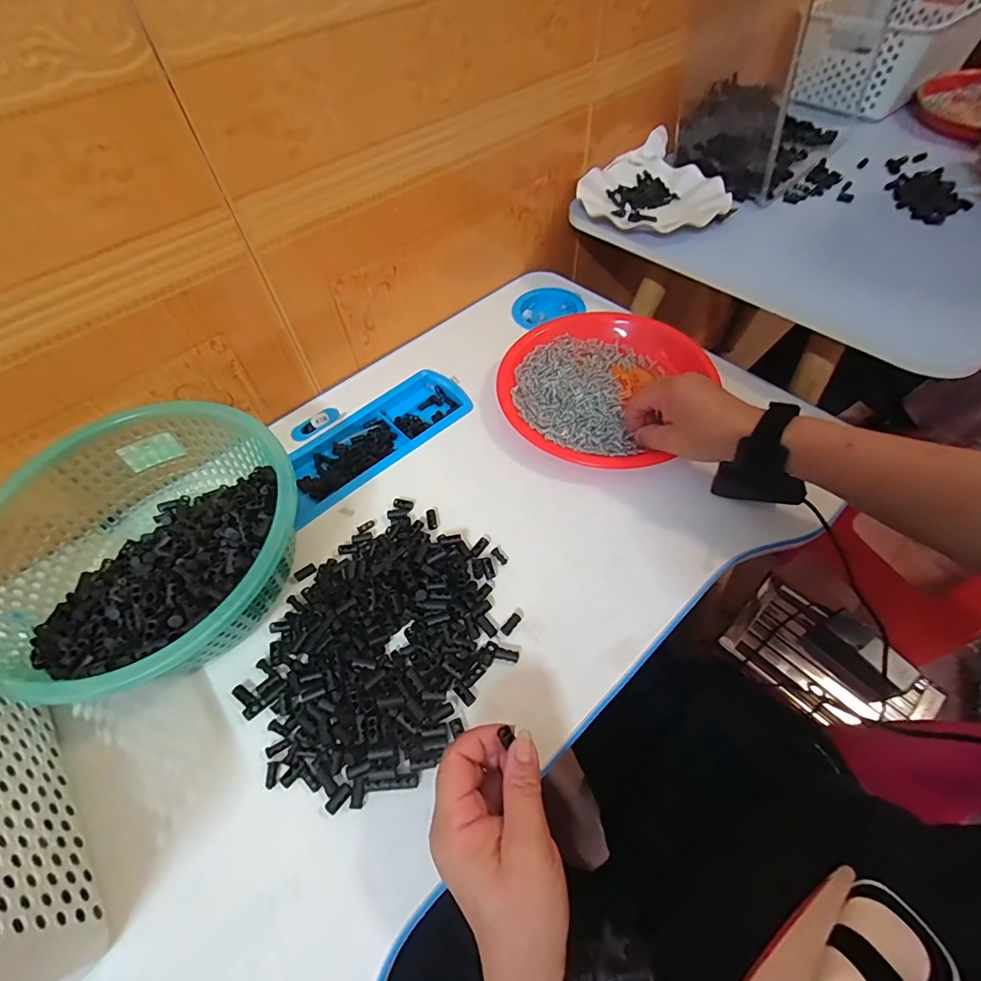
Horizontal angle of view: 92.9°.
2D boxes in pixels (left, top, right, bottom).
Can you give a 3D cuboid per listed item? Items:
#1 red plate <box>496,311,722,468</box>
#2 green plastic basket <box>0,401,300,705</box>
[{"bbox_3d":[0.113,-0.121,0.510,0.203,0.030,0.221,-2,56,2],"label":"red plate"},{"bbox_3d":[-0.261,0.043,0.375,0.221,0.089,0.207,-2,56,2],"label":"green plastic basket"}]

